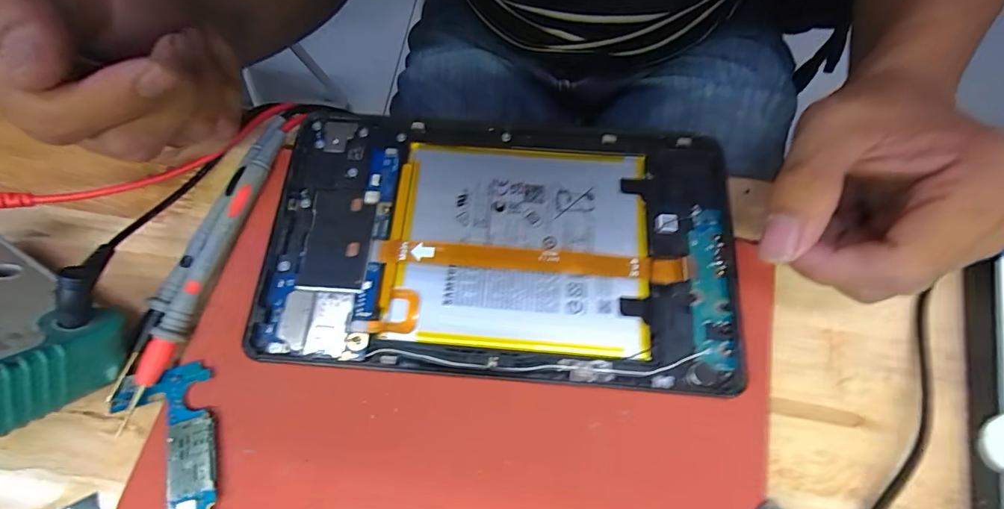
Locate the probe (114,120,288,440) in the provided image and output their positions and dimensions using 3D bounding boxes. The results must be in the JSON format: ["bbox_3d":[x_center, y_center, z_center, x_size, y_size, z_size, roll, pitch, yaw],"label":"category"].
[{"bbox_3d":[-0.134,0.000,0.200,0.016,0.007,0.151,15,72,5],"label":"probe"}]

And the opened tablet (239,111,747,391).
[{"bbox_3d":[-0.001,-0.007,0.202,0.206,0.005,0.124,3,71,1],"label":"opened tablet"}]

